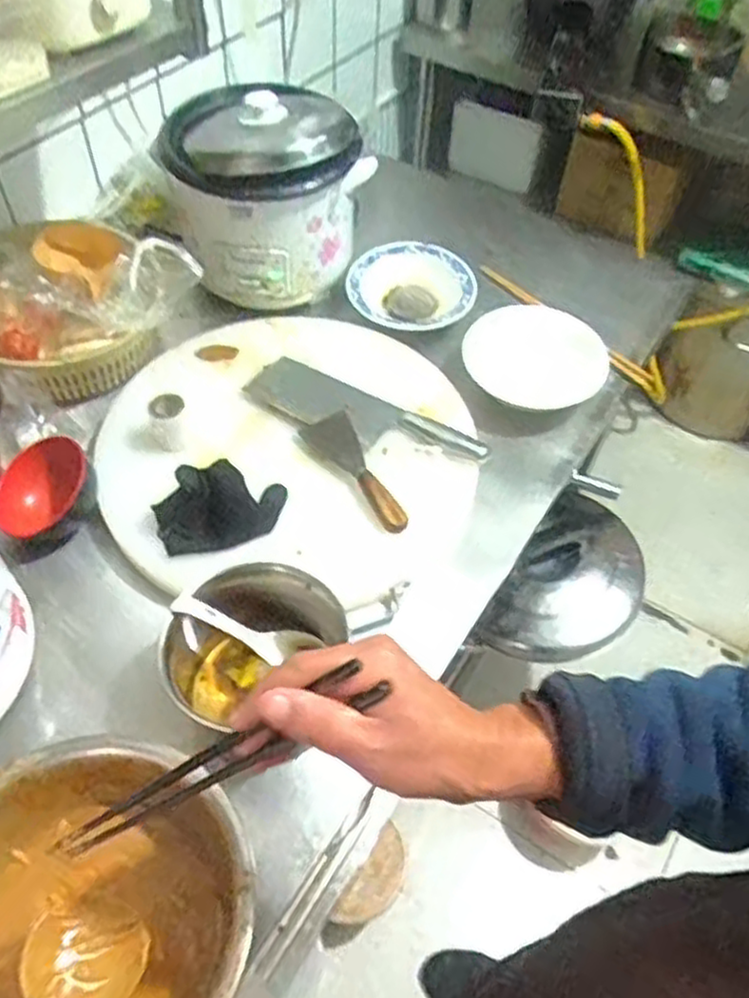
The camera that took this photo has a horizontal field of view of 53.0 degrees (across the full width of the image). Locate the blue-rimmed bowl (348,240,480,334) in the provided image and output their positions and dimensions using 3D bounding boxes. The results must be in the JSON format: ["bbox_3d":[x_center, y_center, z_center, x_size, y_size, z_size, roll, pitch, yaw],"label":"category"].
[{"bbox_3d":[0.050,-0.280,1.000,0.168,0.036,0.153,1,54,-2],"label":"blue-rimmed bowl"}]

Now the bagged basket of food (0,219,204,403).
[{"bbox_3d":[-0.359,-0.225,0.868,0.274,0.121,0.173,-28,59,-21],"label":"bagged basket of food"}]

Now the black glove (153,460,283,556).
[{"bbox_3d":[-0.160,-0.009,0.766,0.134,0.068,0.100,-10,55,-10],"label":"black glove"}]

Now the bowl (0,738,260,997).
[{"bbox_3d":[-0.199,0.292,0.519,0.229,0.112,0.216,1,54,-2],"label":"bowl"}]

